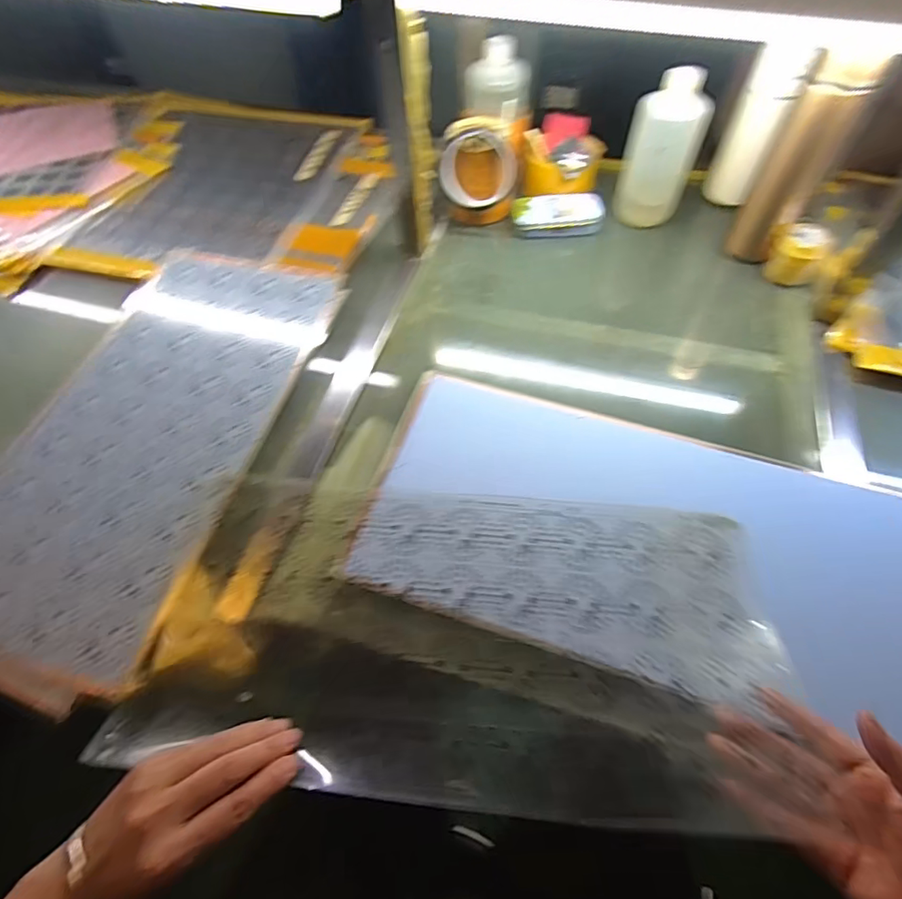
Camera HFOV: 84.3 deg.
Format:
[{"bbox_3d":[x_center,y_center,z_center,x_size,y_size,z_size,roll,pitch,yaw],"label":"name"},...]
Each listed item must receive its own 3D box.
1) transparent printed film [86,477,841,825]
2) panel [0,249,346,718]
[{"bbox_3d":[0.008,0.133,0.393,0.474,0.051,0.236,3,59,3],"label":"transparent printed film"},{"bbox_3d":[-0.317,-0.027,0.520,0.267,0.014,0.491,13,60,9],"label":"panel"}]

